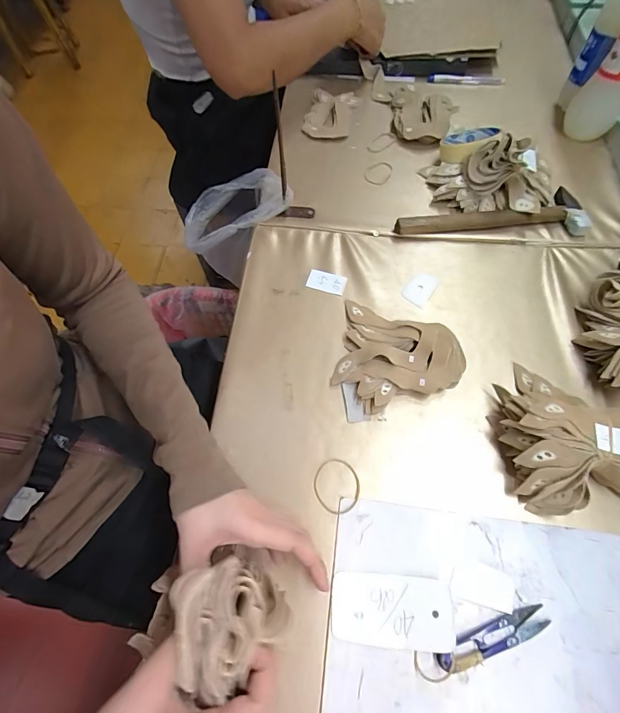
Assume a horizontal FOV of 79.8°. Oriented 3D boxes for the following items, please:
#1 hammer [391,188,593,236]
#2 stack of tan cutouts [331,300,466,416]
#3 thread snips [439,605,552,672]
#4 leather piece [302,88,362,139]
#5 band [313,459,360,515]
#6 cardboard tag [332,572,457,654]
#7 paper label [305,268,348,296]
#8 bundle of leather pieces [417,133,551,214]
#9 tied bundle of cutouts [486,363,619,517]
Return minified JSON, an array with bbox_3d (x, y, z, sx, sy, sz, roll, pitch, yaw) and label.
[{"bbox_3d":[0.252,-0.205,0.525,0.255,0.026,0.072,2,64,4],"label":"hammer"},{"bbox_3d":[0.098,0.006,0.425,0.141,0.020,0.125,18,66,11],"label":"stack of tan cutouts"},{"bbox_3d":[0.156,0.240,0.315,0.101,0.006,0.023,-20,65,-7],"label":"thread snips"},{"bbox_3d":[0.036,-0.424,0.650,0.083,0.019,0.113,15,65,10],"label":"leather piece"},{"bbox_3d":[0.027,0.131,0.375,0.047,0.004,0.052,10,65,8],"label":"band"},{"bbox_3d":[0.072,0.222,0.324,0.103,0.004,0.052,1,62,7],"label":"cardboard tag"},{"bbox_3d":[0.022,-0.099,0.491,0.049,0.004,0.028,16,73,9],"label":"paper label"},{"bbox_3d":[0.259,-0.268,0.523,0.183,0.082,0.117,13,65,9],"label":"bundle of leather pieces"},{"bbox_3d":[0.260,0.071,0.370,0.130,0.051,0.152,-5,64,0],"label":"tied bundle of cutouts"}]

